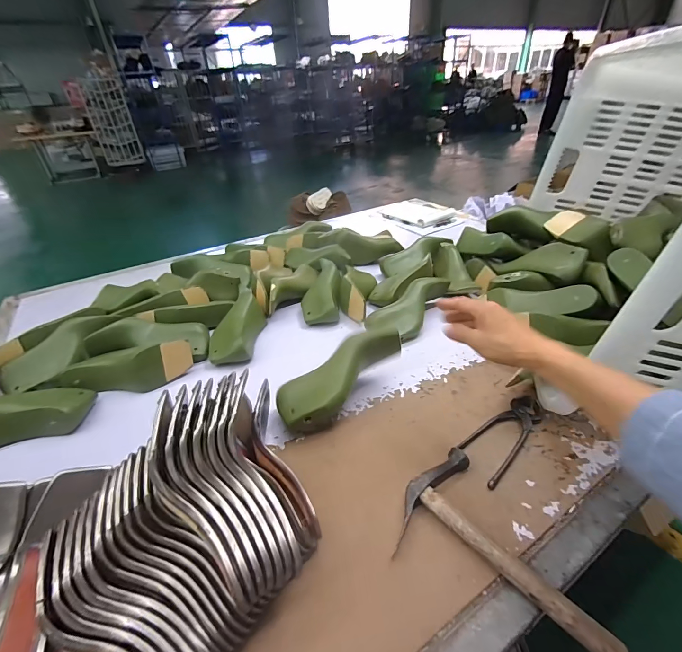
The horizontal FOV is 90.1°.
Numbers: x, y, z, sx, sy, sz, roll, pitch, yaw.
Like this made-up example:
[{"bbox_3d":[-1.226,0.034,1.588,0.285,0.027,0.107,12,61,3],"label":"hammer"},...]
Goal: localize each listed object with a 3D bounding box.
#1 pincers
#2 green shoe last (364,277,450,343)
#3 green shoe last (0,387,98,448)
[{"bbox_3d":[0.237,0.155,0.502,0.175,0.016,0.062,-30,41,-34],"label":"pincers"},{"bbox_3d":[0.146,-0.044,0.757,0.104,0.074,0.215,19,39,31],"label":"green shoe last"},{"bbox_3d":[-0.526,0.132,0.542,0.202,0.070,0.097,-6,33,-3],"label":"green shoe last"}]

